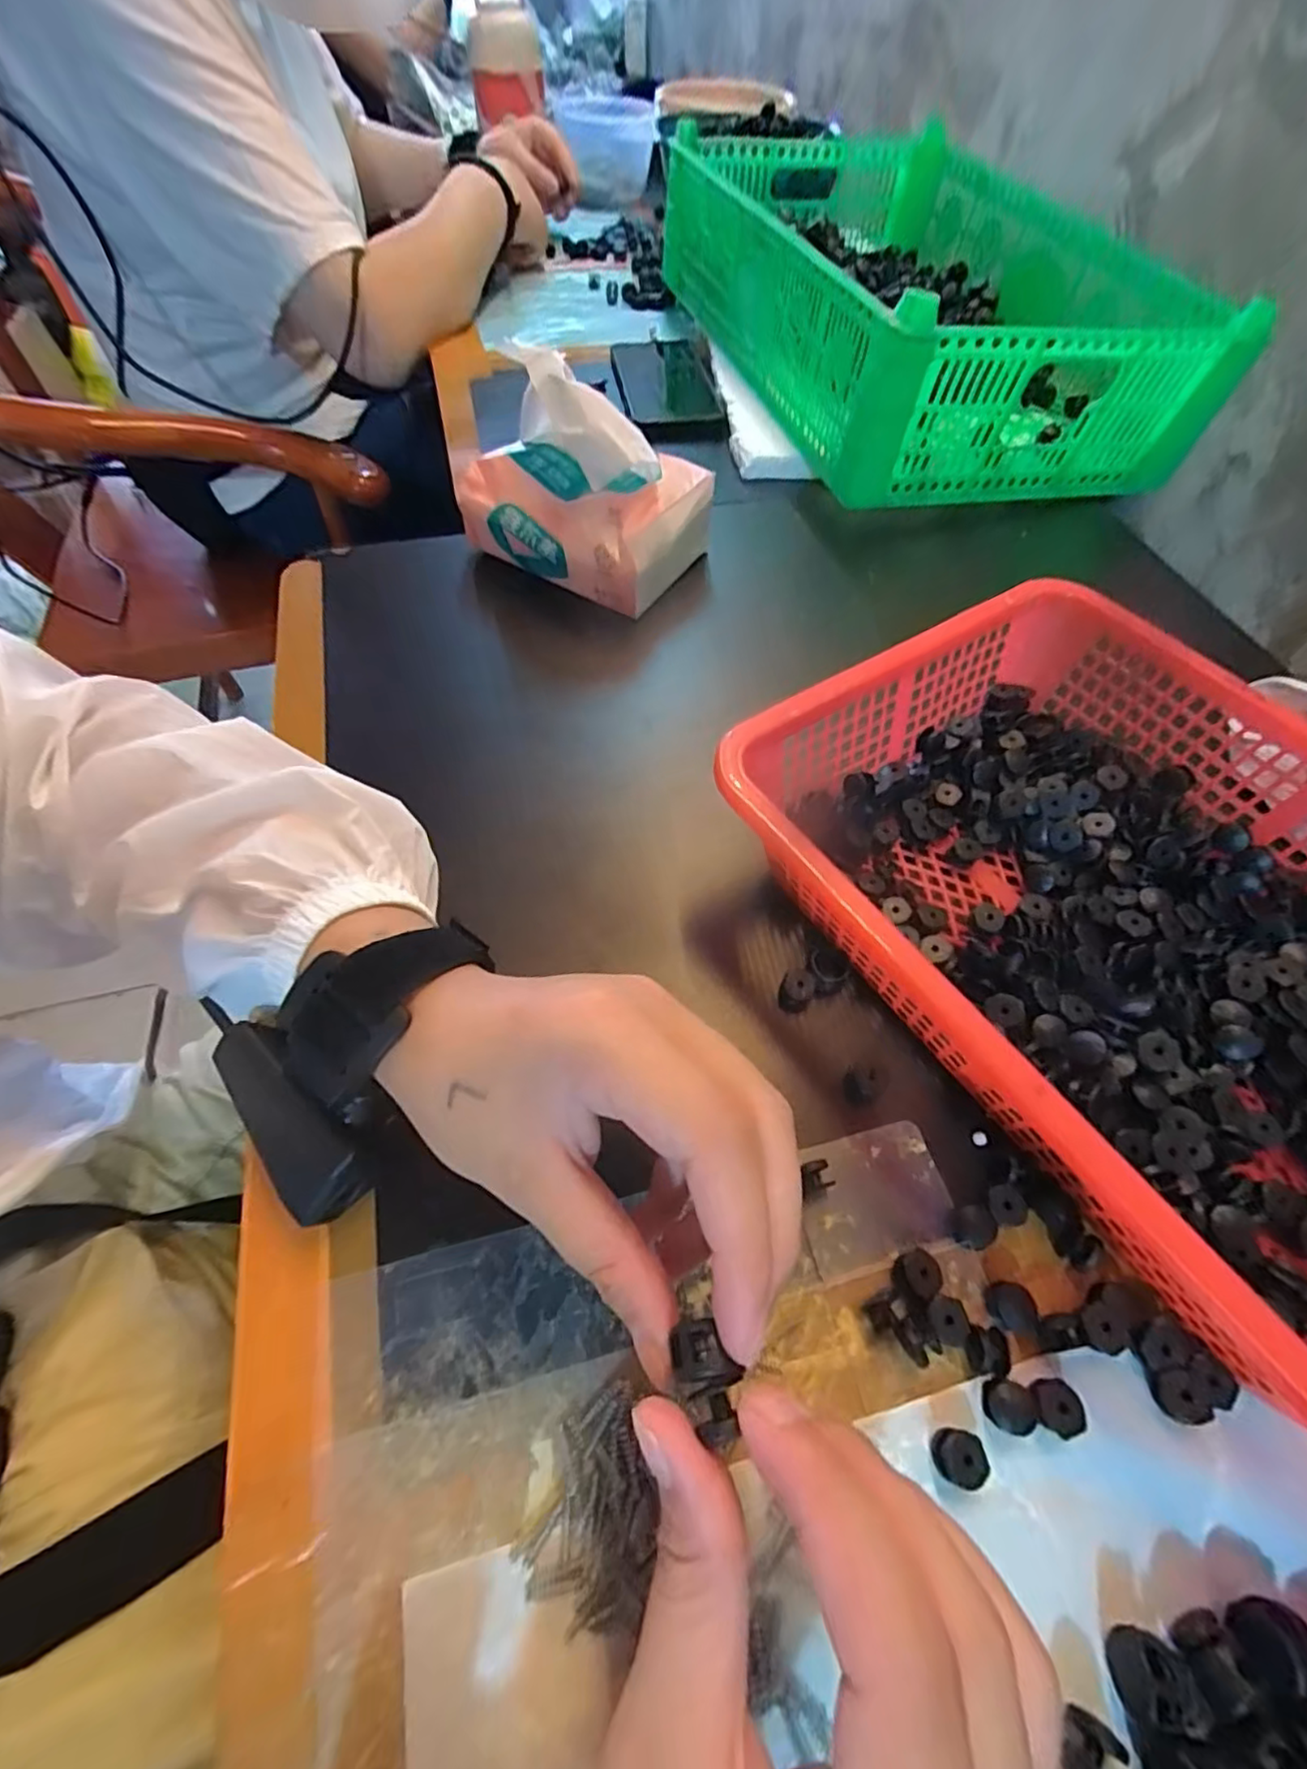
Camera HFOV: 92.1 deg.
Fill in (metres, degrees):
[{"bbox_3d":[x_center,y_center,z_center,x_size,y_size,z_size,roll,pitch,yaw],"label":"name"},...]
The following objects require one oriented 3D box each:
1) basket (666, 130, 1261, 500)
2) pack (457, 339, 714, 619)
[{"bbox_3d":[0.215,-0.515,0.551,0.291,0.117,0.479,-14,61,-10],"label":"basket"},{"bbox_3d":[-0.043,-0.252,0.391,0.138,0.100,0.096,29,61,16],"label":"pack"}]

